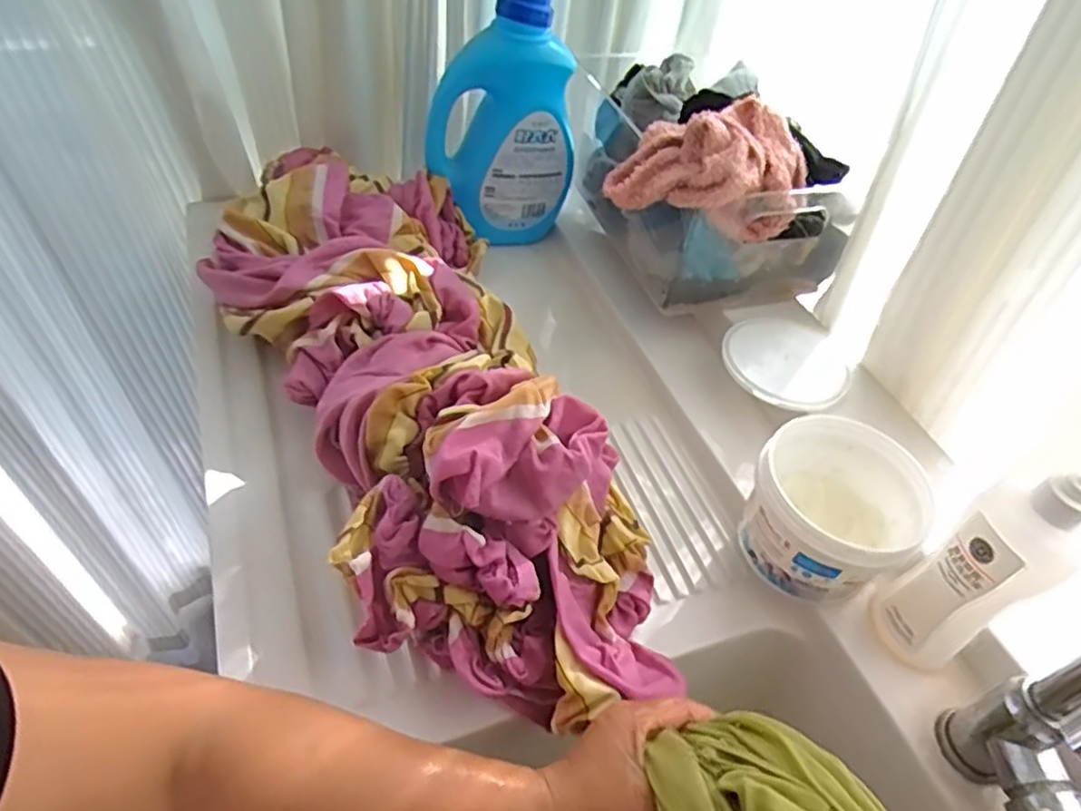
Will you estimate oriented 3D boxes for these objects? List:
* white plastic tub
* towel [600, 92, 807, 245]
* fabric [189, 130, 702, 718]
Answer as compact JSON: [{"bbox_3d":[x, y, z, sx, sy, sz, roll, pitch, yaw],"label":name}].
[{"bbox_3d":[0.223,0.084,0.528,0.116,0.083,0.116,3,48,-3],"label":"white plastic tub"},{"bbox_3d":[0.157,-0.218,0.620,0.148,0.098,0.159,31,52,21],"label":"towel"},{"bbox_3d":[-0.100,-0.019,0.552,0.248,0.138,0.567,-15,51,-19],"label":"fabric"}]

